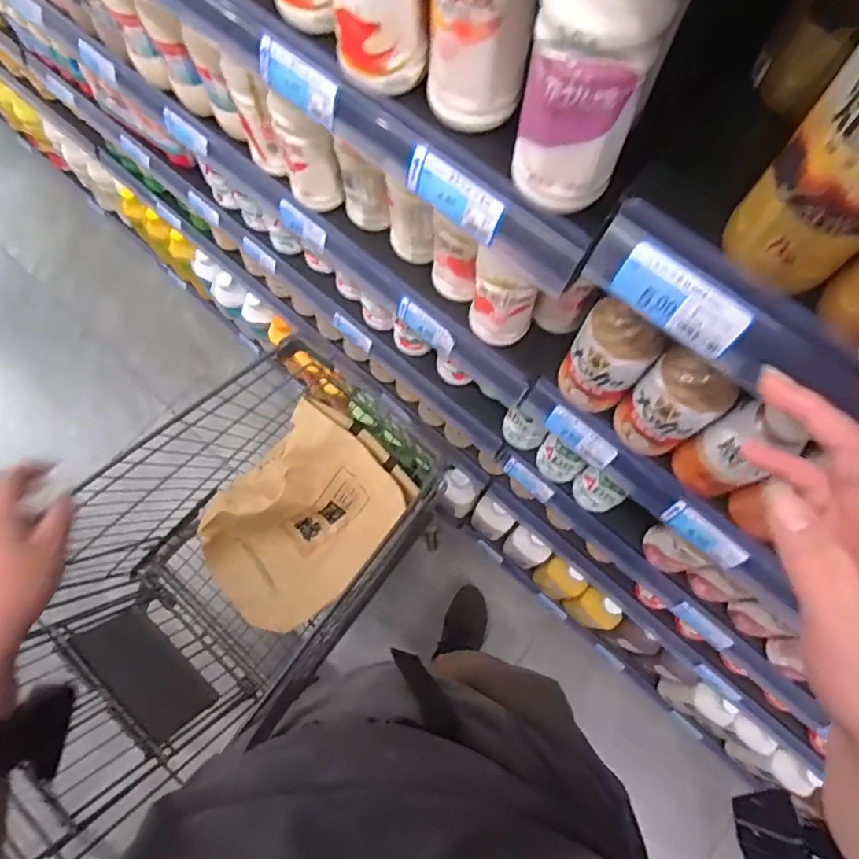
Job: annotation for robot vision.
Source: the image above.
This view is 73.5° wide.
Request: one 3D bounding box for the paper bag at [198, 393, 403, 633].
[{"bbox_3d":[-0.255,0.183,1.090,0.310,0.105,0.403,44,98,5],"label":"paper bag"}]

